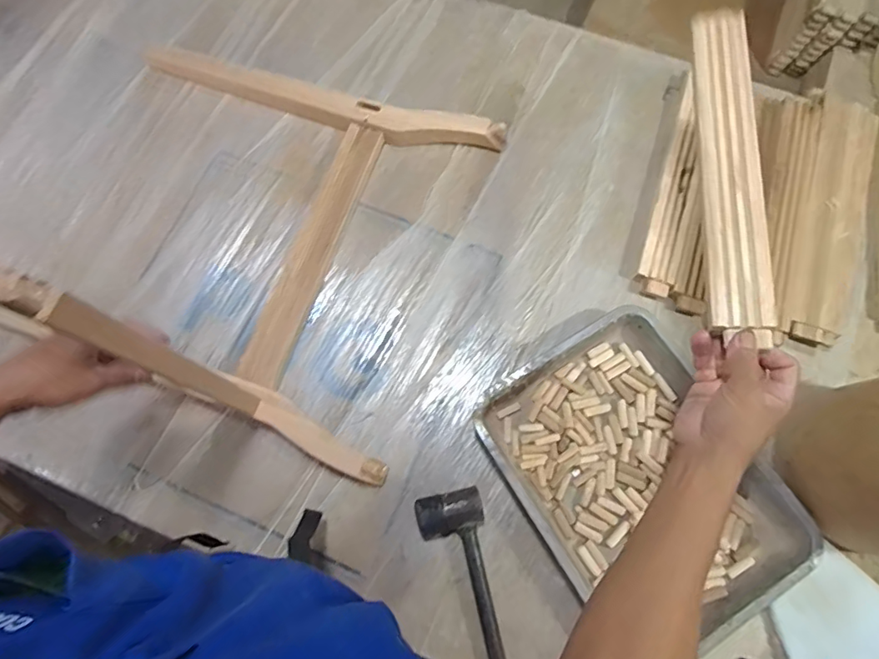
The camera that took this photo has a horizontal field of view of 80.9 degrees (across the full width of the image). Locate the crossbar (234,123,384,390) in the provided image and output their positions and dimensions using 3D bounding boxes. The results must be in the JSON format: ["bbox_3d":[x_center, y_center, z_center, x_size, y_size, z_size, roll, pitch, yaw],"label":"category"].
[{"bbox_3d":[-0.189,-0.121,0.781,0.064,0.034,0.426,18,75,6],"label":"crossbar"}]

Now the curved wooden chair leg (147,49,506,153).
[{"bbox_3d":[-0.202,-0.382,0.856,0.632,0.036,0.072,18,75,6],"label":"curved wooden chair leg"}]

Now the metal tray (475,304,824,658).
[{"bbox_3d":[0.261,0.191,0.676,0.296,0.044,0.389,-31,76,-7],"label":"metal tray"}]

